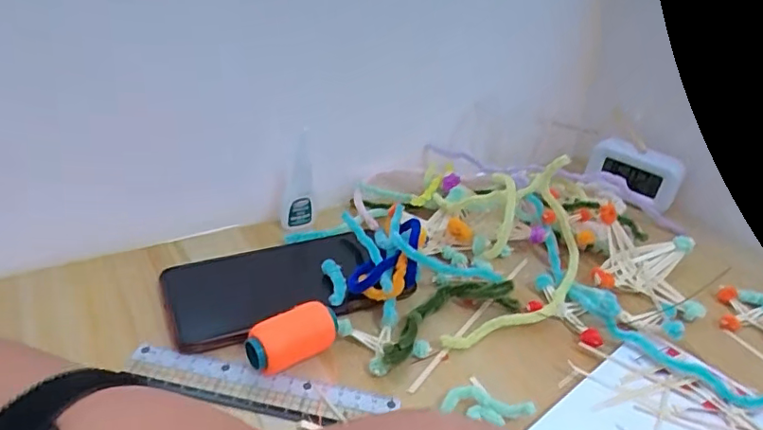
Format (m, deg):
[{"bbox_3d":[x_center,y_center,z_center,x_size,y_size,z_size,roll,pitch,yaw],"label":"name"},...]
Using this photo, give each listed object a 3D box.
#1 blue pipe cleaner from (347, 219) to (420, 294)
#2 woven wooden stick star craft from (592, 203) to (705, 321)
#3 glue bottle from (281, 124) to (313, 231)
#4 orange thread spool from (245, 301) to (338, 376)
[{"bbox_3d":[0.012,0.030,0.382,0.035,0.012,0.084,23,35,24],"label":"blue pipe cleaner"},{"bbox_3d":[0.207,0.030,0.425,0.086,0.038,0.082,14,33,12],"label":"woven wooden stick star craft"},{"bbox_3d":[-0.067,-0.028,0.430,0.025,0.074,0.027,3,32,-6],"label":"glue bottle"},{"bbox_3d":[-0.053,0.074,0.324,0.058,0.026,0.024,-14,37,-29],"label":"orange thread spool"}]

